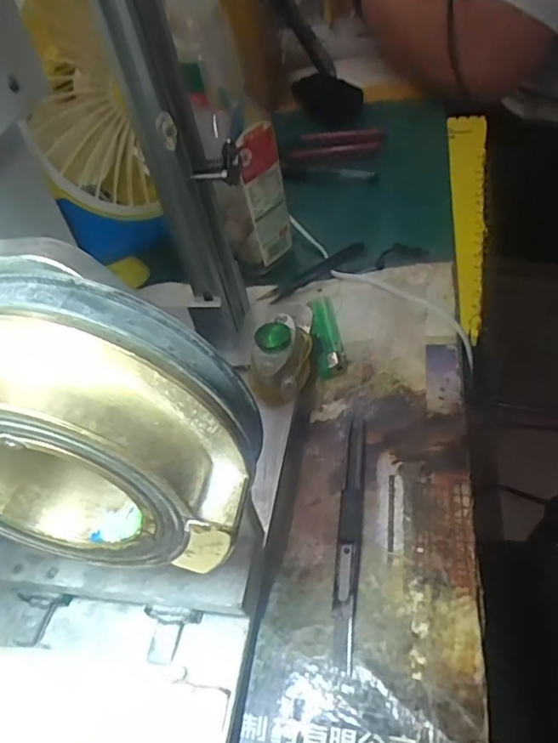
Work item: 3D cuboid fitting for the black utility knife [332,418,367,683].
[{"bbox_3d":[0.039,0.083,0.307,0.012,0.006,0.148,0,47,13],"label":"black utility knife"}]

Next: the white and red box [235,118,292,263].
[{"bbox_3d":[-0.009,-0.138,0.454,0.018,0.122,0.037,32,58,28],"label":"white and red box"}]

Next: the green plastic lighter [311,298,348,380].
[{"bbox_3d":[0.035,-0.027,0.412,0.017,0.010,0.079,-11,45,3],"label":"green plastic lighter"}]

